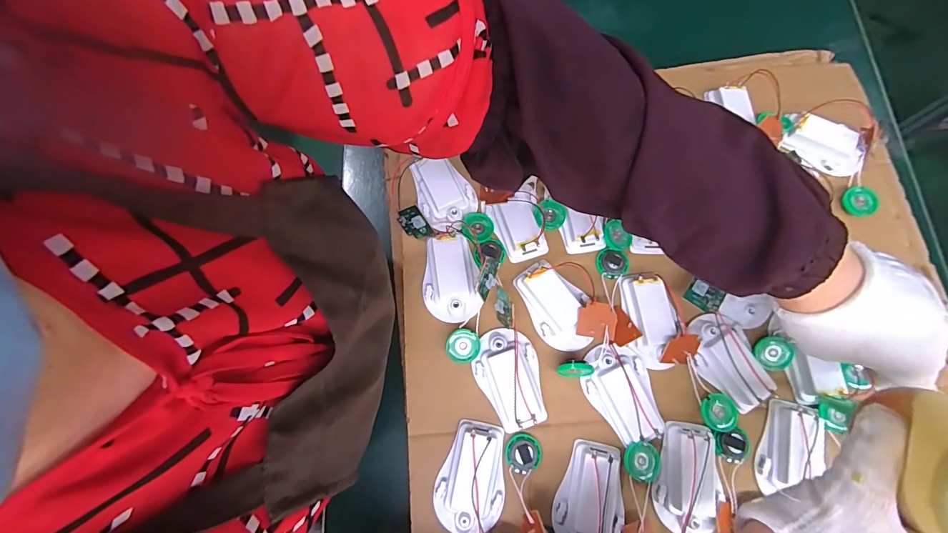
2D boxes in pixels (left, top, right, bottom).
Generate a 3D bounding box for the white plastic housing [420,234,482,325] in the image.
[{"bbox_3d":[-0.020,0.011,0.352,0.049,0.016,0.073,-2,75,1],"label":"white plastic housing"}]

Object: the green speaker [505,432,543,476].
[{"bbox_3d":[0.039,0.147,0.321,0.028,0.011,0.028,0,75,1],"label":"green speaker"}]

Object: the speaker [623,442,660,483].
[{"bbox_3d":[0.132,0.152,0.316,0.028,0.009,0.028,0,75,1],"label":"speaker"}]

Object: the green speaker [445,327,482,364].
[{"bbox_3d":[-0.009,0.067,0.339,0.028,0.011,0.027,0,75,1],"label":"green speaker"}]

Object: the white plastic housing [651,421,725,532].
[{"bbox_3d":[0.166,0.162,0.307,0.047,0.018,0.078,15,75,5],"label":"white plastic housing"}]

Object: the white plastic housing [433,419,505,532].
[{"bbox_3d":[0.000,0.163,0.310,0.051,0.015,0.079,16,76,5],"label":"white plastic housing"}]

